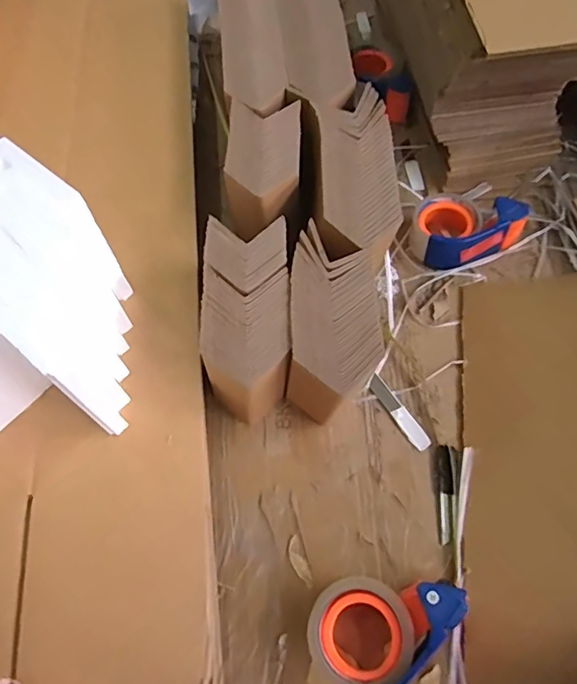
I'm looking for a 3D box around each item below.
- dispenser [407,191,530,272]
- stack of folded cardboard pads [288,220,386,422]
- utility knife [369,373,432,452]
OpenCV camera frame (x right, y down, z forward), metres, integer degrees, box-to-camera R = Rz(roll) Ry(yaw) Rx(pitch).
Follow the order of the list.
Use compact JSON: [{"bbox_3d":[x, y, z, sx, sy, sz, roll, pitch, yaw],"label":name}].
[{"bbox_3d":[0.235,-0.156,0.696,0.134,0.073,0.104,-26,66,-10],"label":"dispenser"},{"bbox_3d":[0.043,-0.006,0.580,0.083,0.167,0.161,-1,64,2],"label":"stack of folded cardboard pads"},{"bbox_3d":[0.131,0.084,0.621,0.019,0.004,0.103,-35,65,-2],"label":"utility knife"}]

